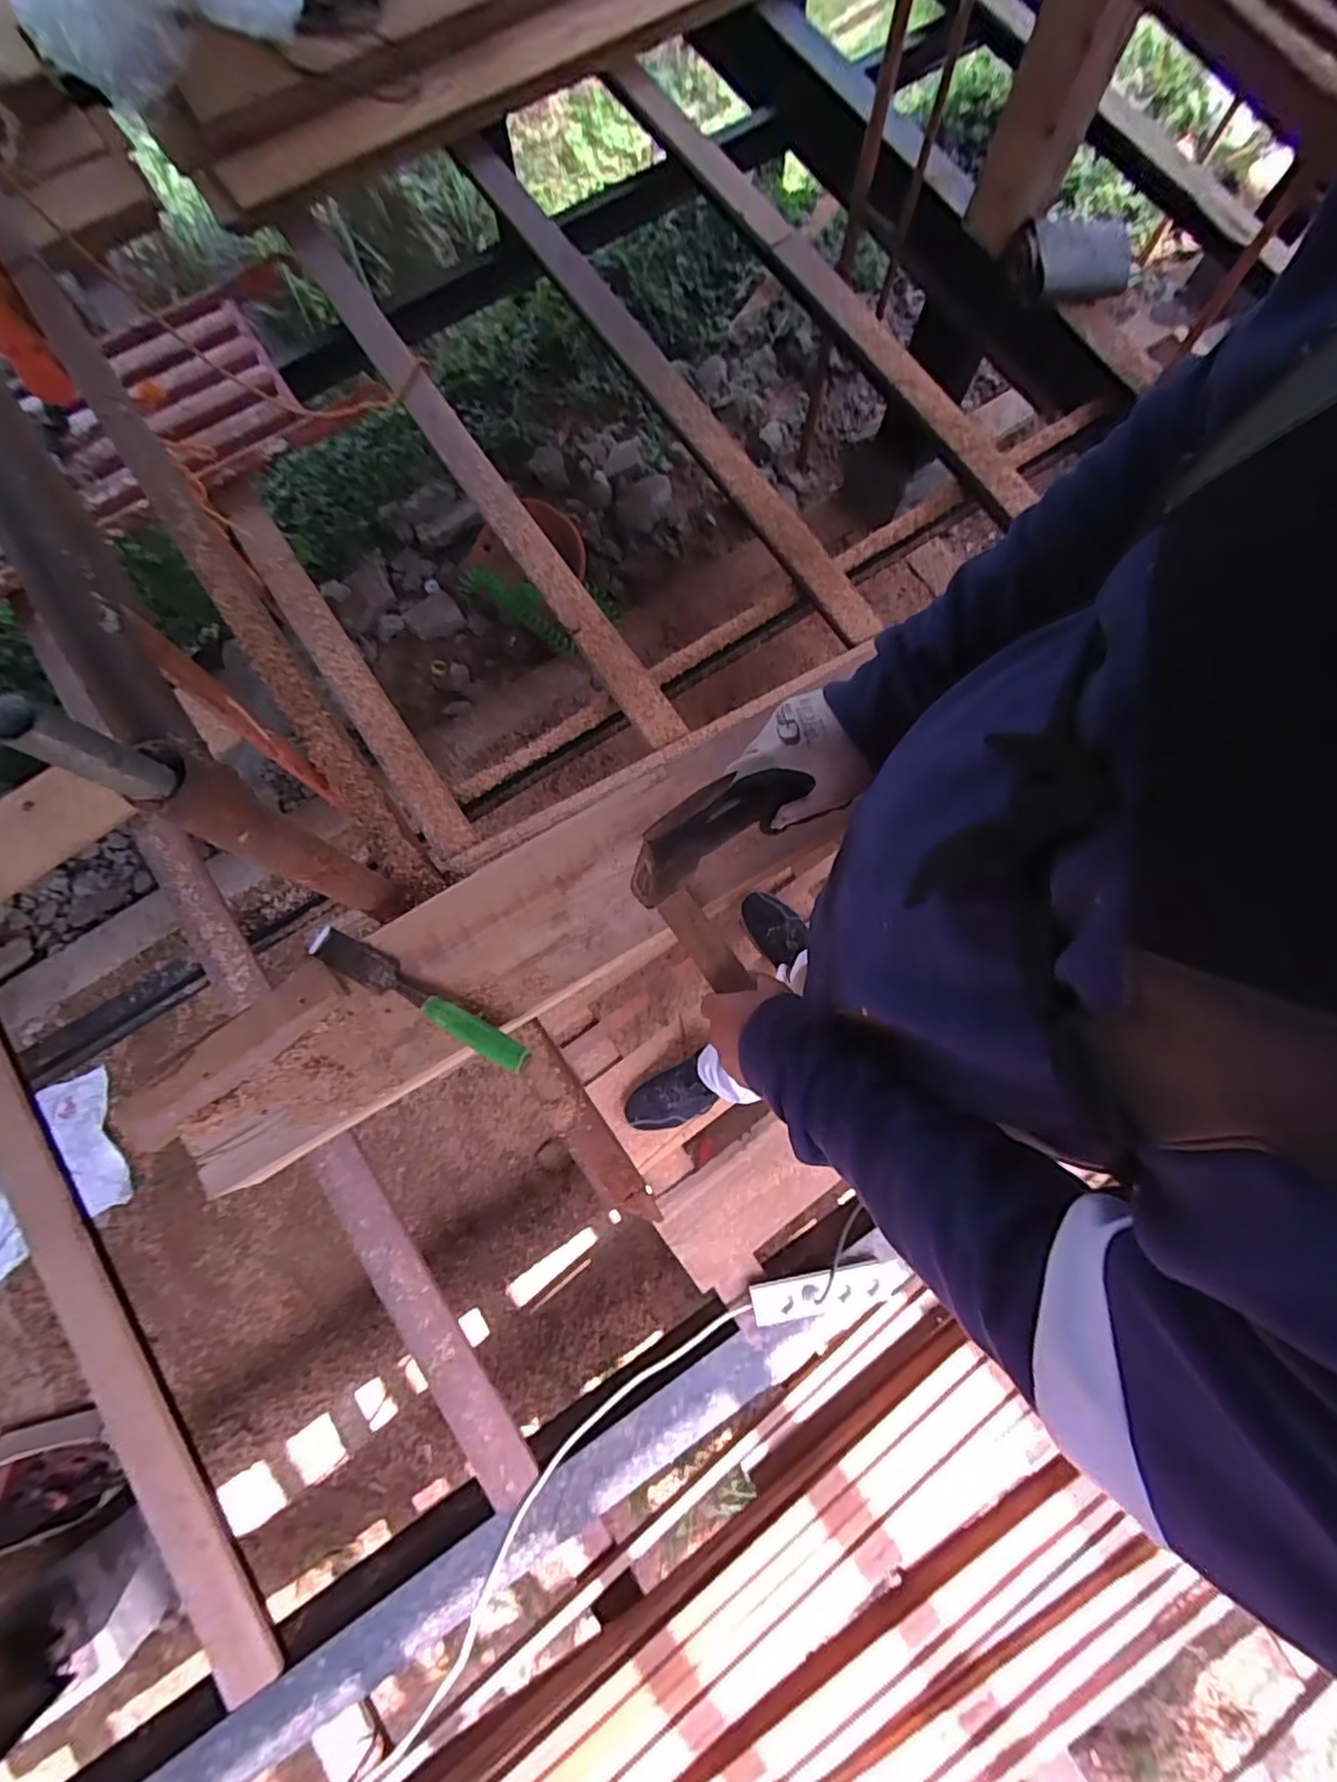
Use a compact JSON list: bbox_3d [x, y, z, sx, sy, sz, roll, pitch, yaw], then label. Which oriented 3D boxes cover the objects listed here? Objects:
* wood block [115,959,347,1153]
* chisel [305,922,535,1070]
[{"bbox_3d":[-0.401,0.148,0.596,0.210,0.032,0.050,-43,81,-7],"label":"wood block"},{"bbox_3d":[-0.230,0.096,0.595,0.236,0.023,0.033,26,80,6],"label":"chisel"}]

